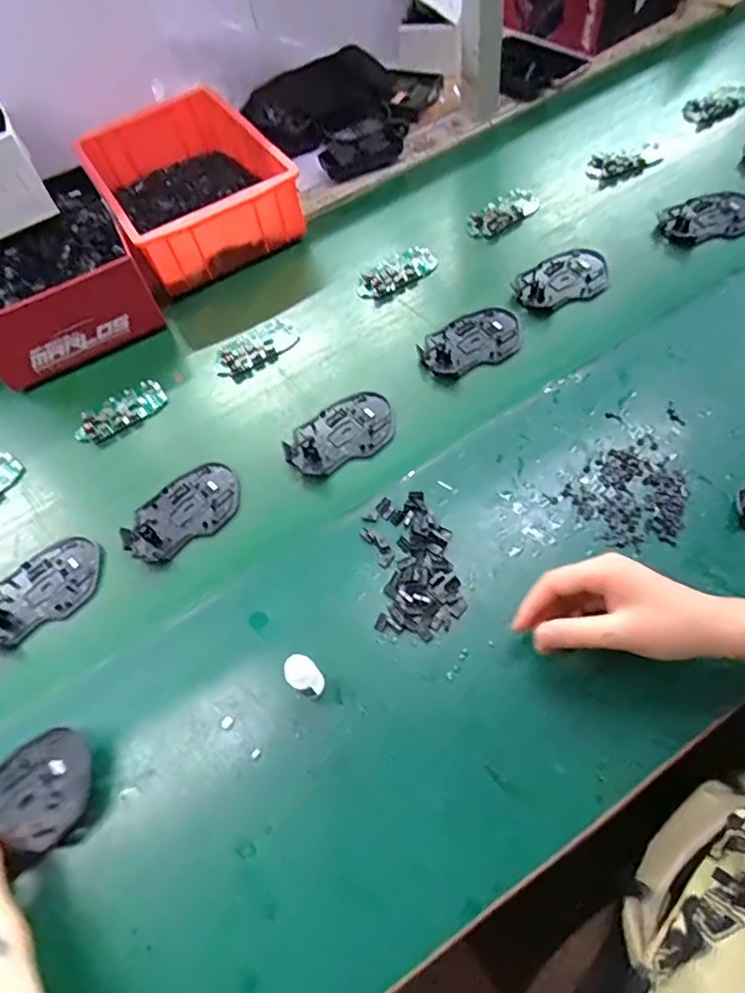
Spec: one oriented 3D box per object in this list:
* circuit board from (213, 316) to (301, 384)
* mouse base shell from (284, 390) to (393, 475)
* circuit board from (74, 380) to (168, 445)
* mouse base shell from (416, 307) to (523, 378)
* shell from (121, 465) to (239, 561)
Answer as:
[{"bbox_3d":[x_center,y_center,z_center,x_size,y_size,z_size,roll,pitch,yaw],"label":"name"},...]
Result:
[{"bbox_3d":[-0.130,-0.165,0.640,0.098,0.010,0.052,-36,62,-13],"label":"circuit board"},{"bbox_3d":[-0.030,-0.061,0.566,0.112,0.014,0.073,-34,62,-12],"label":"mouse base shell"},{"bbox_3d":[-0.269,-0.090,0.610,0.097,0.011,0.042,-34,62,-12],"label":"circuit board"},{"bbox_3d":[0.105,-0.163,0.609,0.112,0.014,0.071,-27,61,-8],"label":"mouse base shell"},{"bbox_3d":[-0.179,0.015,0.540,0.113,0.012,0.072,-34,62,-12],"label":"shell"}]

